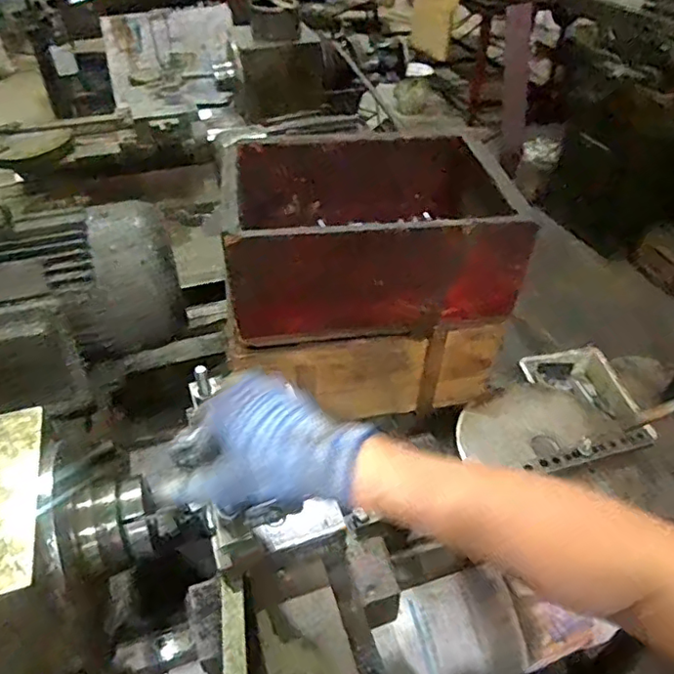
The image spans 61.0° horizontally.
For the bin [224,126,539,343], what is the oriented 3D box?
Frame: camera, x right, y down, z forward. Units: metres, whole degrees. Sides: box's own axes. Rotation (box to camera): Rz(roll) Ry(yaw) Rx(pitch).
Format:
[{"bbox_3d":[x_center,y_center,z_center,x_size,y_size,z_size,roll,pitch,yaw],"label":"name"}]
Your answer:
[{"bbox_3d":[0.041,-0.141,0.739,0.340,0.144,0.259,-4,43,-4],"label":"bin"}]

